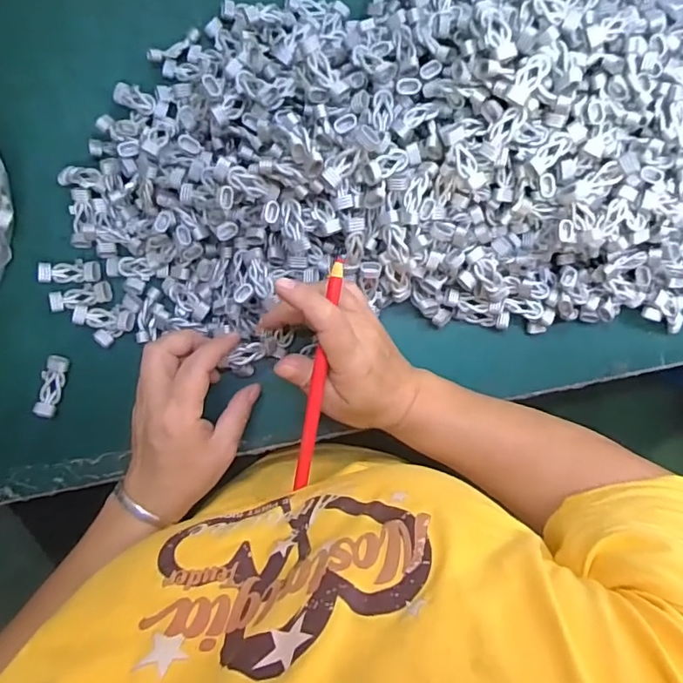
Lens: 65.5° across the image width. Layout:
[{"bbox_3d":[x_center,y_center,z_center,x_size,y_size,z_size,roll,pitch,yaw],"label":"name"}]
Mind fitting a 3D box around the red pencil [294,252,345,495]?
[{"bbox_3d":[-0.014,0.022,0.349,0.010,0.007,0.153,9,93,-4],"label":"red pencil"}]

